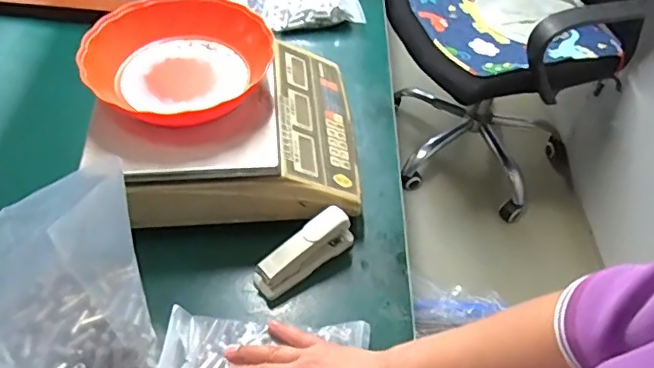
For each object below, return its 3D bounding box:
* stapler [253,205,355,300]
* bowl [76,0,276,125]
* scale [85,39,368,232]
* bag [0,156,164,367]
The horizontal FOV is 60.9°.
[{"bbox_3d":[-0.022,0.072,0.610,0.120,0.047,0.034,-34,61,-27],"label":"stapler"},{"bbox_3d":[-0.172,-0.142,0.642,0.193,0.049,0.184,2,51,-3],"label":"bowl"},{"bbox_3d":[-0.112,-0.084,0.672,0.289,0.091,0.249,-3,51,-6],"label":"scale"},{"bbox_3d":[-0.215,0.088,0.479,0.114,0.171,0.152,3,51,-2],"label":"bag"}]

